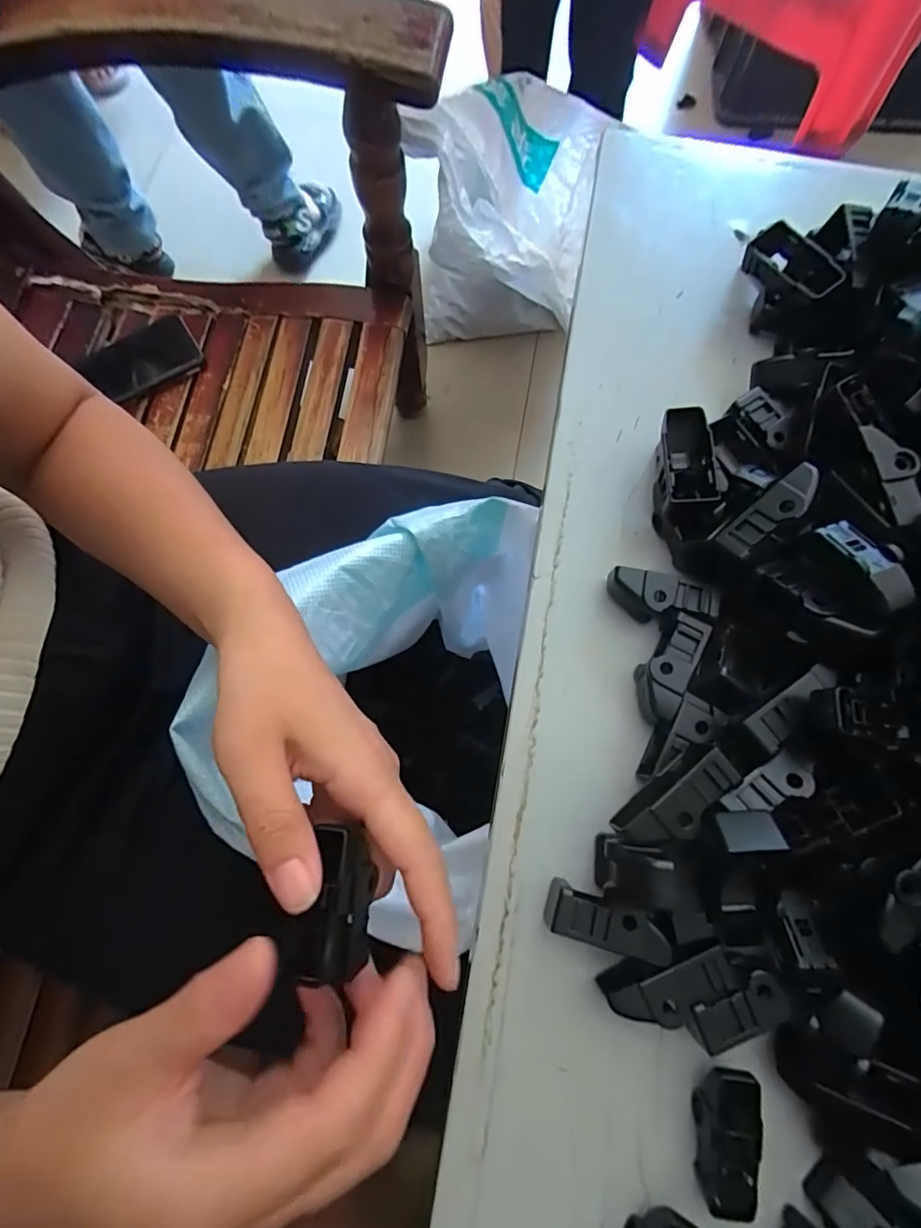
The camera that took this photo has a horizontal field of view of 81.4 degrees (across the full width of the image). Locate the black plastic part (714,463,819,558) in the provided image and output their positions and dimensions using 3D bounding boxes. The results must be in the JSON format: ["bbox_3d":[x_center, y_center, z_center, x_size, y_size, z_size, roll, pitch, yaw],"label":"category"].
[{"bbox_3d":[0.130,-0.041,0.223,0.046,0.010,0.018,-41,49,16],"label":"black plastic part"}]

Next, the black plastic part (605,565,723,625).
[{"bbox_3d":[0.092,-0.006,0.251,0.048,0.025,0.017,17,75,4],"label":"black plastic part"}]

